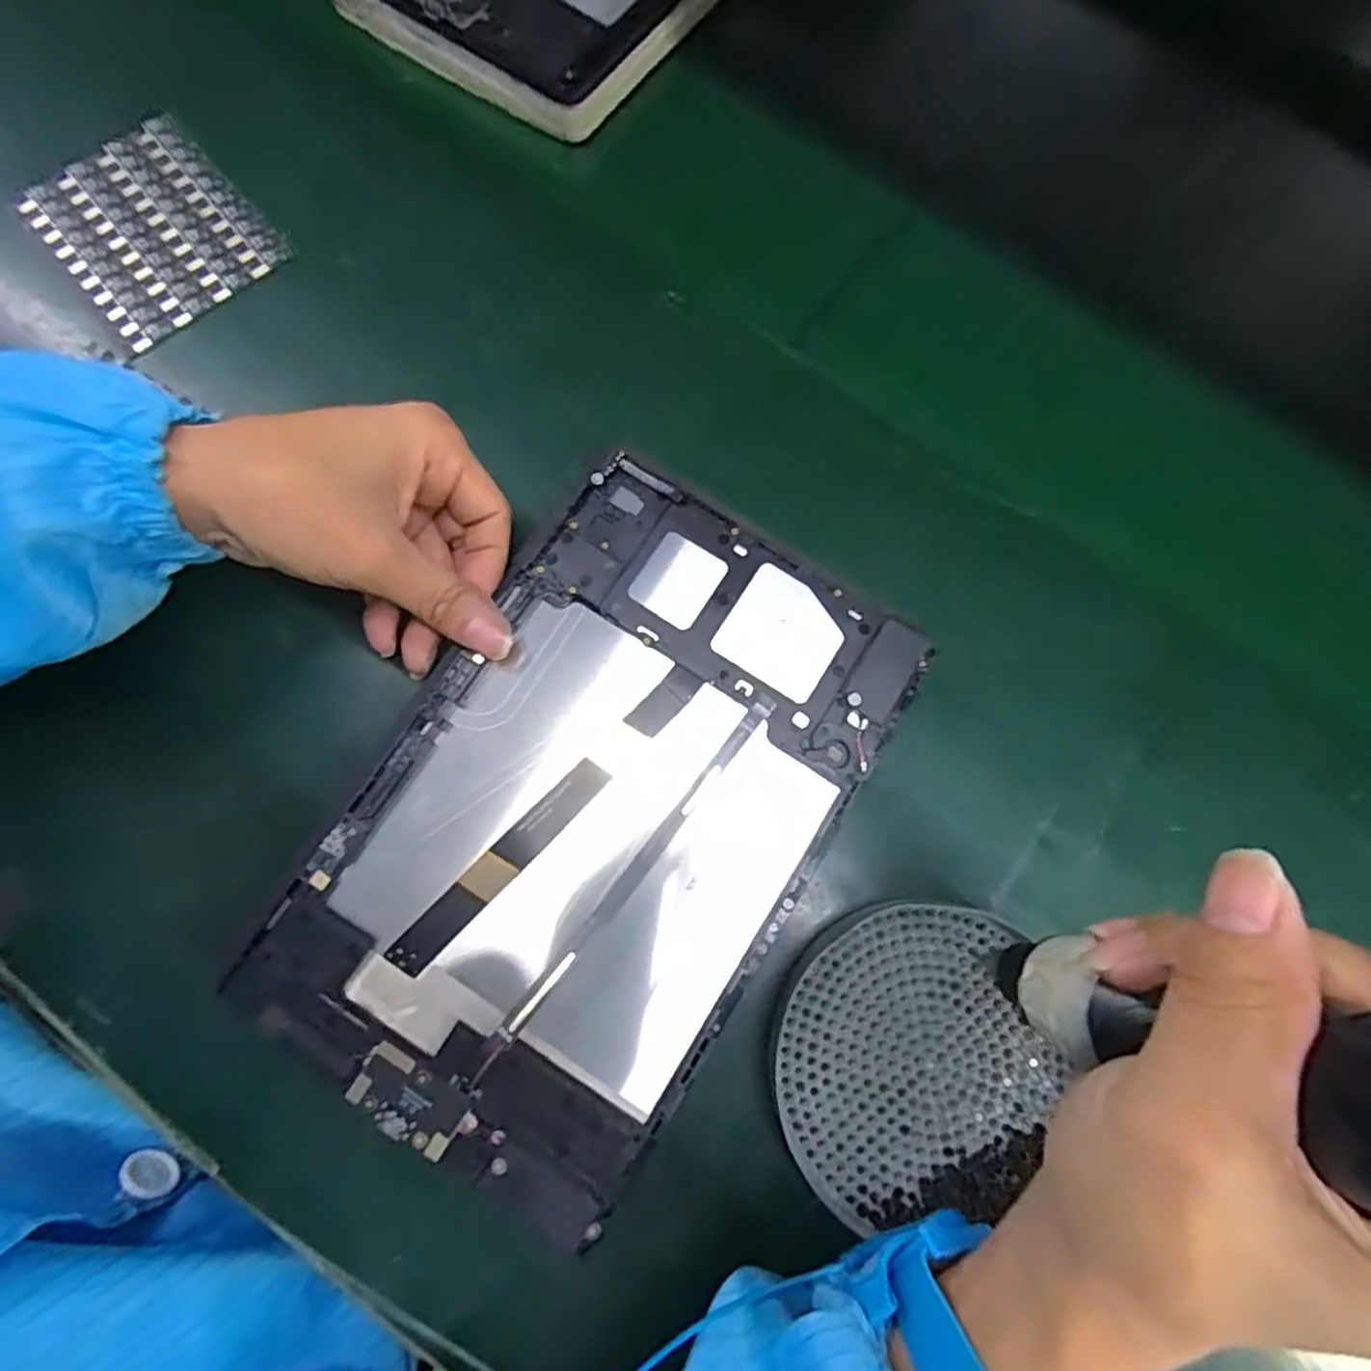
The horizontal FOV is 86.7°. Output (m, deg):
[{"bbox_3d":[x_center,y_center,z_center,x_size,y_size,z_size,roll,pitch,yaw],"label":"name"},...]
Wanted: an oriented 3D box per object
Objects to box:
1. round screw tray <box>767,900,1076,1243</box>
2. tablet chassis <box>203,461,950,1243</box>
[{"bbox_3d":[0.082,0.136,0.267,0.100,0.009,0.102,0,78,-1],"label":"round screw tray"},{"bbox_3d":[-0.031,0.044,0.261,0.149,0.011,0.232,33,79,6],"label":"tablet chassis"}]

